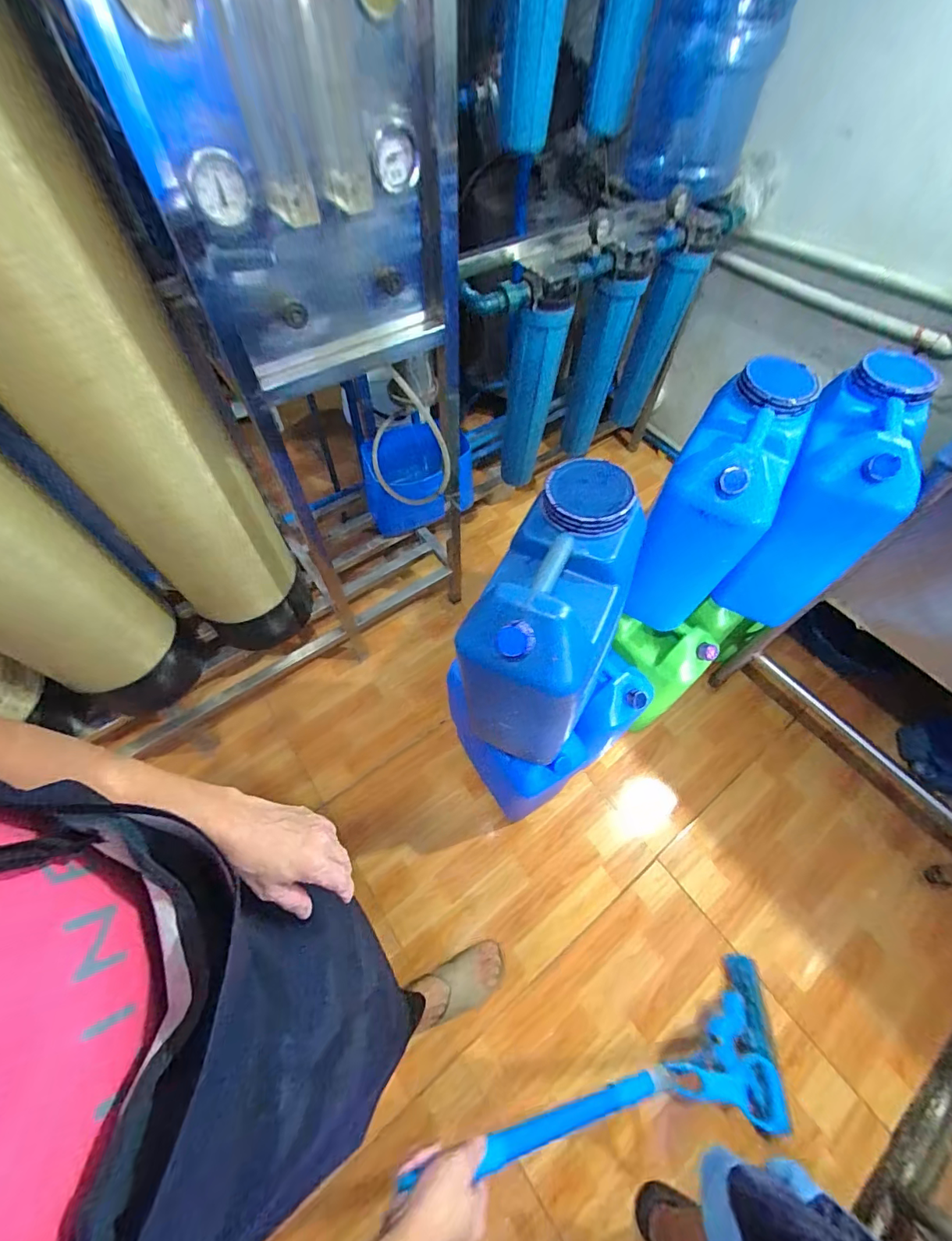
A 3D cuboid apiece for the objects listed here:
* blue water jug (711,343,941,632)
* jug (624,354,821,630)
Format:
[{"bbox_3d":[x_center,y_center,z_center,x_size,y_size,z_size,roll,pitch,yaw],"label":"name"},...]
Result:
[{"bbox_3d":[0.649,-0.227,0.866,0.187,0.391,0.298,24,62,13],"label":"blue water jug"},{"bbox_3d":[0.418,-0.212,0.837,0.158,0.362,0.353,25,63,14],"label":"jug"}]

